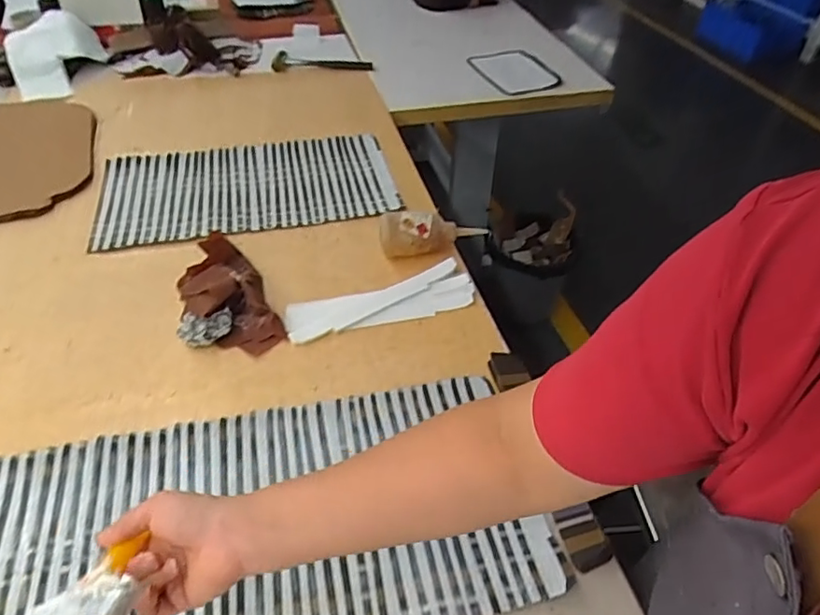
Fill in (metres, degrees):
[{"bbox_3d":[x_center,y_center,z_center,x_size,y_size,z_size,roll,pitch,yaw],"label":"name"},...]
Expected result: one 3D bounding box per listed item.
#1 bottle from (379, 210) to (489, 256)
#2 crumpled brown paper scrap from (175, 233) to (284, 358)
[{"bbox_3d":[0.037,-0.108,0.876,0.168,0.068,0.046,-5,44,-7],"label":"bottle"},{"bbox_3d":[-0.261,-0.021,0.805,0.111,0.034,0.228,-16,48,-21],"label":"crumpled brown paper scrap"}]

